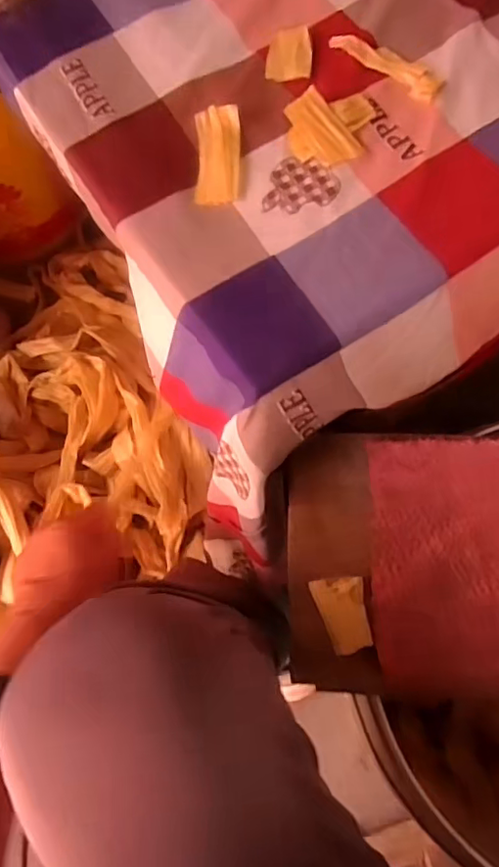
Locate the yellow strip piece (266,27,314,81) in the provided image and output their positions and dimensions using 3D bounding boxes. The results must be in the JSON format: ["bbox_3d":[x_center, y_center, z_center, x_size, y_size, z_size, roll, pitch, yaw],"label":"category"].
[{"bbox_3d":[0.028,-0.258,0.388,0.029,0.004,0.048,4,71,3],"label":"yellow strip piece"}]

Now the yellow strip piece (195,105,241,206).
[{"bbox_3d":[-0.019,-0.173,0.355,0.026,0.008,0.069,-1,71,1],"label":"yellow strip piece"}]

